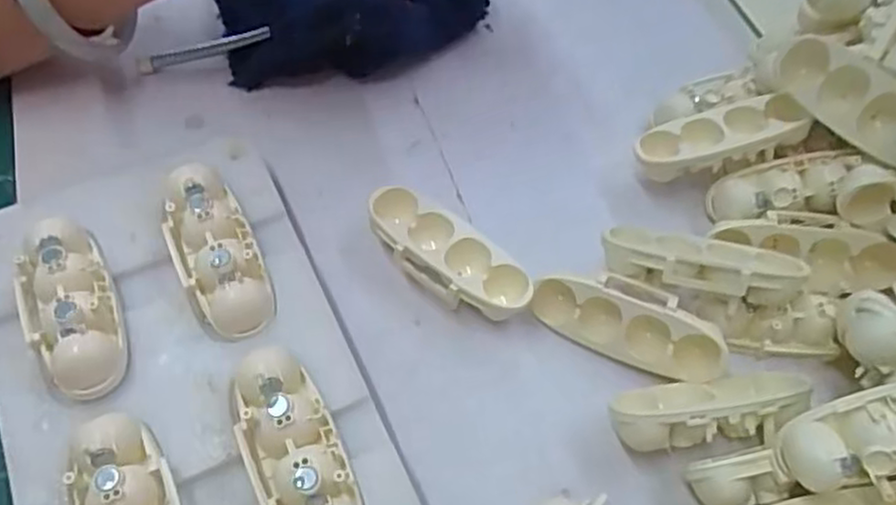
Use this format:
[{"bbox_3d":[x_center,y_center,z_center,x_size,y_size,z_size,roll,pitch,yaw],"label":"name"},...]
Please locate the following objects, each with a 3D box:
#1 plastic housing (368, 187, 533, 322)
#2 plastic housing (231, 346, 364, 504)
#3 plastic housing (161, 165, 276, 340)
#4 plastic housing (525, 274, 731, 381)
[{"bbox_3d":[0.000,0.002,0.250,0.062,0.018,0.027,40,66,19],"label":"plastic housing"},{"bbox_3d":[-0.042,0.056,0.197,0.025,0.016,0.059,-23,63,-15],"label":"plastic housing"},{"bbox_3d":[-0.074,-0.001,0.230,0.025,0.016,0.058,-24,63,-15],"label":"plastic housing"},{"bbox_3d":[0.059,0.023,0.236,0.063,0.021,0.018,23,62,11],"label":"plastic housing"}]

